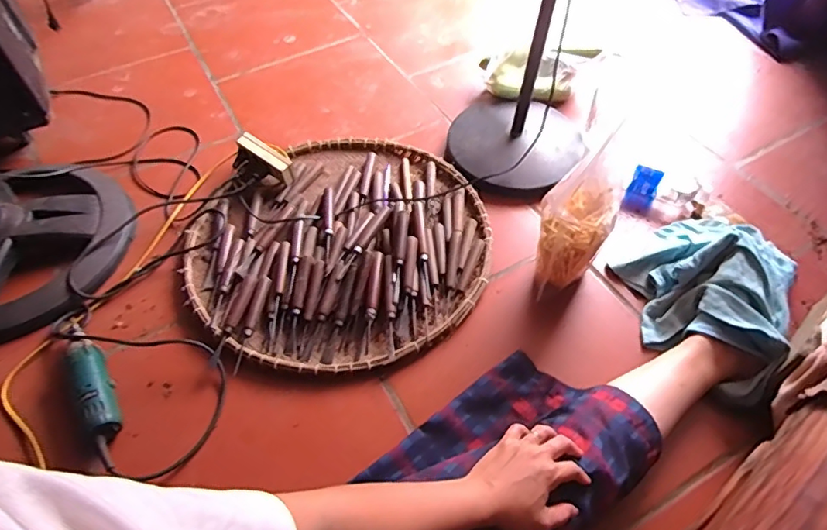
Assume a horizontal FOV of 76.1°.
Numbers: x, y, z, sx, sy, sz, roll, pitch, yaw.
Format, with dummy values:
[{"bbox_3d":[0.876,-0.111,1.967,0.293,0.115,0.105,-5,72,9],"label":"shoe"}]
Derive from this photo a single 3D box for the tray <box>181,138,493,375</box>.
[{"bbox_3d":[-0.133,-0.051,0.936,0.523,0.041,0.514,-11,54,-6],"label":"tray"}]

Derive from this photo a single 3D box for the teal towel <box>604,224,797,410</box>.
[{"bbox_3d":[0.456,0.022,0.822,0.250,0.106,0.316,31,60,22],"label":"teal towel"}]

